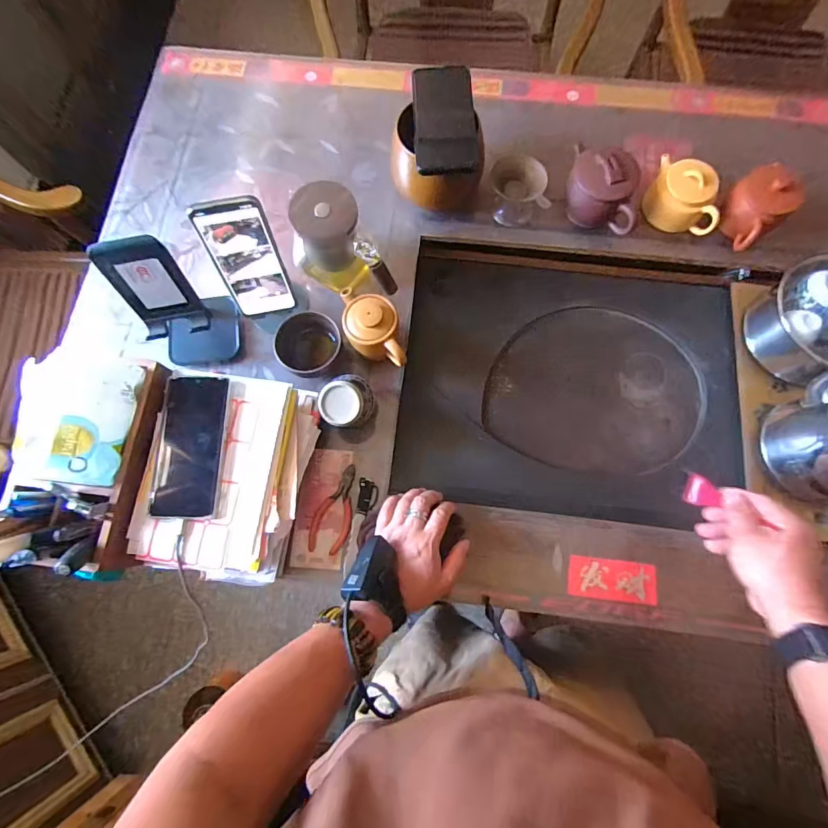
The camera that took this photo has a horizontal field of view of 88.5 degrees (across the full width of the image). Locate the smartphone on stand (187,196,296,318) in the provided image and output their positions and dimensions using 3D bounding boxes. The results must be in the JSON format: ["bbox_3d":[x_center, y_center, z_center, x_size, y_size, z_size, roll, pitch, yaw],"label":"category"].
[{"bbox_3d":[-0.201,-0.182,0.523,0.070,0.168,0.017,-11,55,-5],"label":"smartphone on stand"}]

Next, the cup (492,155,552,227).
[{"bbox_3d":[0.155,-0.329,0.638,0.078,0.072,0.079,0,76,1],"label":"cup"}]

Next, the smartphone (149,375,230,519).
[{"bbox_3d":[-0.260,0.036,0.493,0.075,0.015,0.161,3,76,2],"label":"smartphone"}]

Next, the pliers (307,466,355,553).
[{"bbox_3d":[-0.101,0.125,0.558,0.046,0.016,0.116,18,77,6],"label":"pliers"}]

